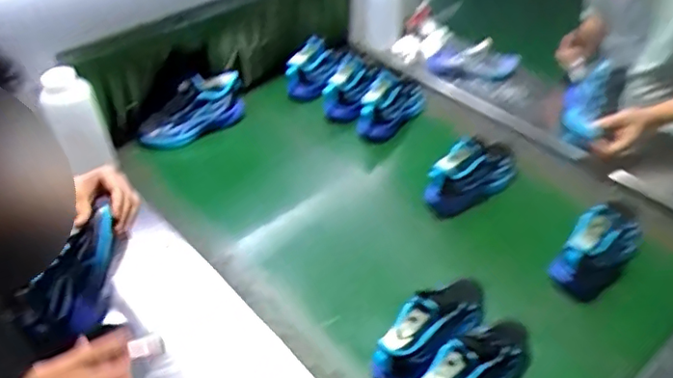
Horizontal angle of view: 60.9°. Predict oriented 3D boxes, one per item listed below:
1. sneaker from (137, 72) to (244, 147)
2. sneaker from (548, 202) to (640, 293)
[{"bbox_3d":[-0.384,-0.212,1.524,0.287,0.122,0.111,-23,48,-22],"label":"sneaker"},{"bbox_3d":[0.479,0.104,1.047,0.210,0.134,0.079,-30,51,-27],"label":"sneaker"}]

